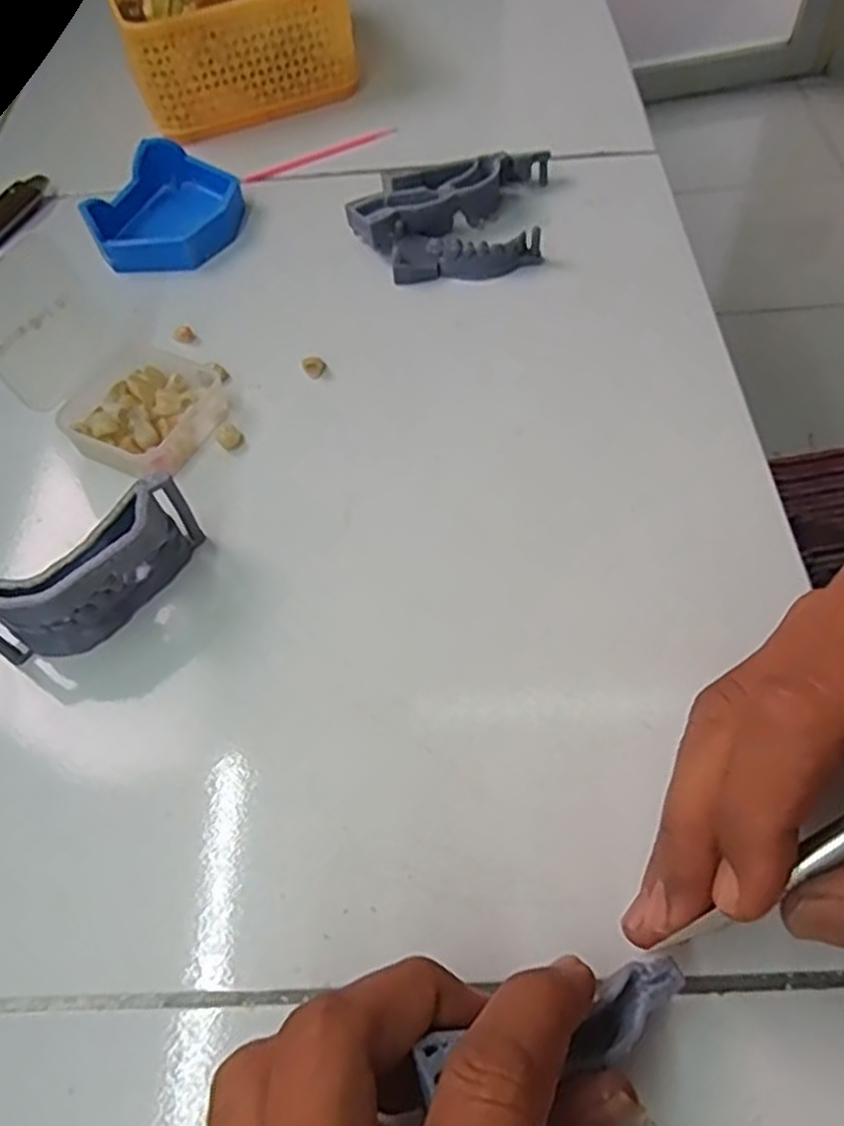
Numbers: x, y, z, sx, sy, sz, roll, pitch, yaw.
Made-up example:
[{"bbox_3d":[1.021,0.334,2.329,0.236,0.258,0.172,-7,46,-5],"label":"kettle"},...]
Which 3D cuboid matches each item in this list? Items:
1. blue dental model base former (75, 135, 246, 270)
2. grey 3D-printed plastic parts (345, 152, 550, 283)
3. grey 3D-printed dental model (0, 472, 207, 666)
[{"bbox_3d":[-0.131,-0.188,0.397,0.064,0.026,0.079,9,59,9],"label":"blue dental model base former"},{"bbox_3d":[0.015,-0.177,0.382,0.096,0.023,0.082,1,58,4],"label":"grey 3D-printed plastic parts"},{"bbox_3d":[-0.113,0.007,0.265,0.081,0.042,0.020,-38,63,-19],"label":"grey 3D-printed dental model"}]

